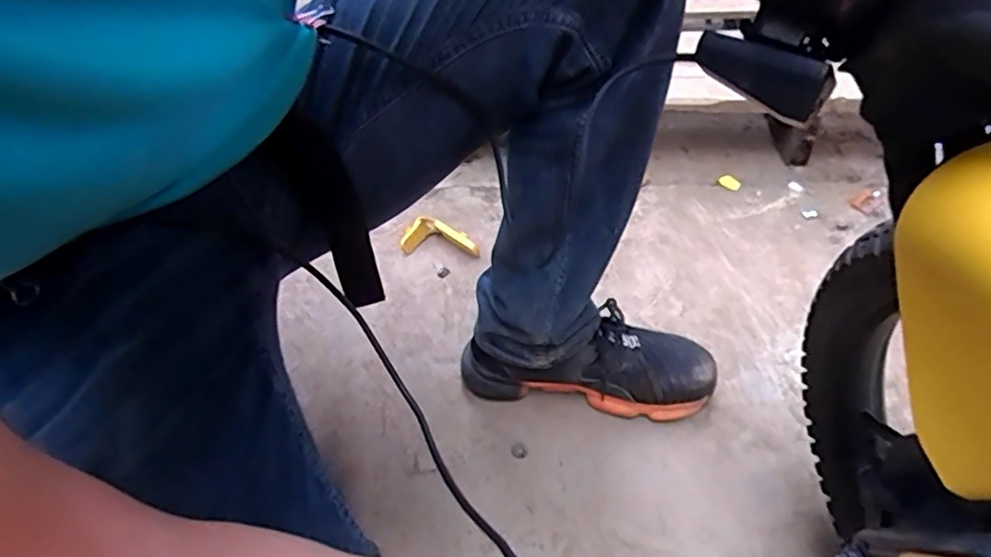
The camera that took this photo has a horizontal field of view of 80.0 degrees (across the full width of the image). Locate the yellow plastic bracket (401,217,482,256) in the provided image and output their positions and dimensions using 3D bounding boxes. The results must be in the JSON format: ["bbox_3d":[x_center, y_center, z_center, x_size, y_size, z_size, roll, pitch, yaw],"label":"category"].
[{"bbox_3d":[-0.080,-0.052,0.838,0.114,0.030,0.054,18,50,21],"label":"yellow plastic bracket"}]

